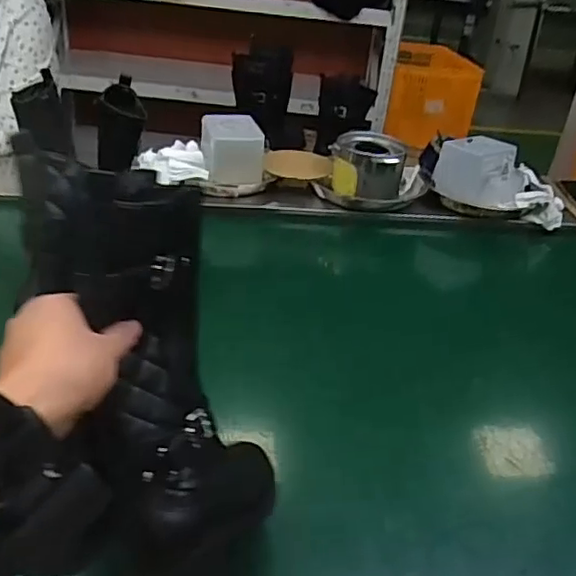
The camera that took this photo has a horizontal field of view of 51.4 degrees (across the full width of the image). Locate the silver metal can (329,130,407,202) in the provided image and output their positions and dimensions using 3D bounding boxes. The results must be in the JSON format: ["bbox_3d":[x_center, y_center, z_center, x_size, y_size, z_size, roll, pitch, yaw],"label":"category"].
[{"bbox_3d":[0.156,-0.241,1.175,0.140,0.102,0.134,5,31,-3],"label":"silver metal can"}]

